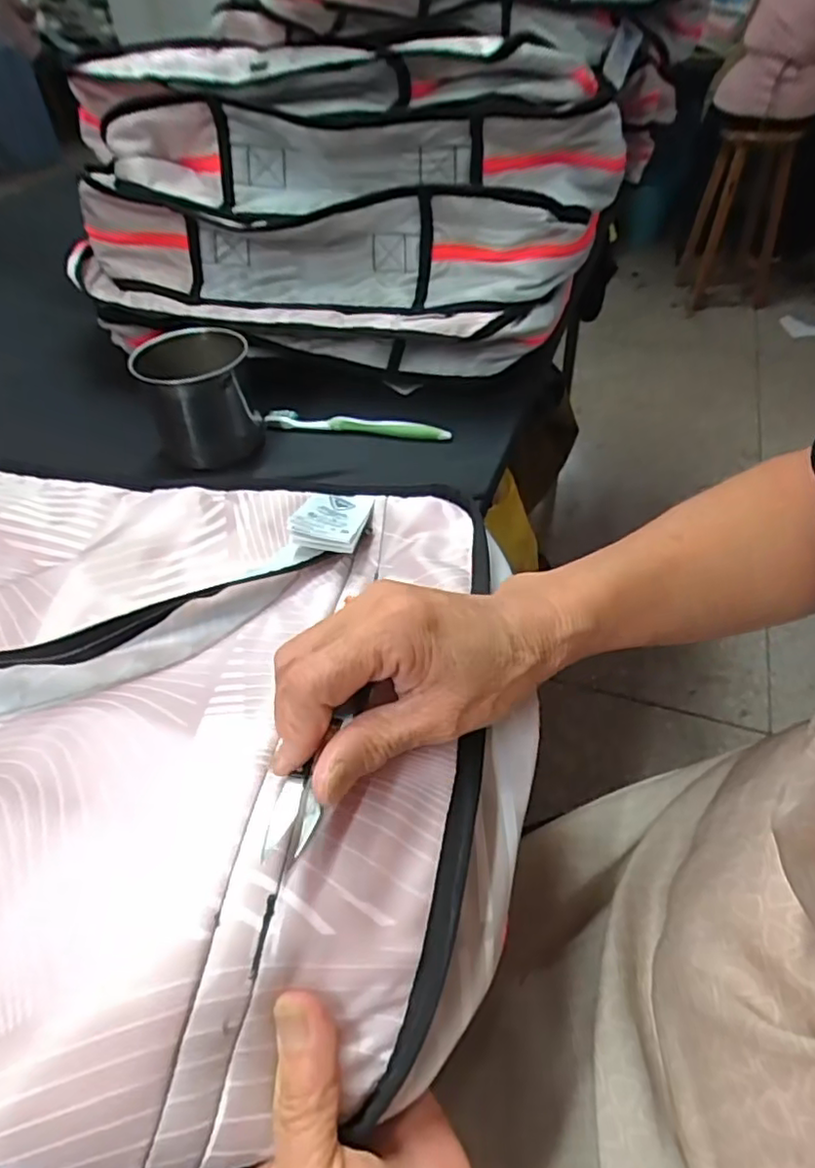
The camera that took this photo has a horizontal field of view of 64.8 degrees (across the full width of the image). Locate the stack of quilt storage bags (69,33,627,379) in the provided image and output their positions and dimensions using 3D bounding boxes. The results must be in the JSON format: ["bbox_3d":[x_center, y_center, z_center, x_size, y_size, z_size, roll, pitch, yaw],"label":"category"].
[{"bbox_3d":[-0.078,-0.388,0.666,0.533,0.223,0.269,13,47,16],"label":"stack of quilt storage bags"}]

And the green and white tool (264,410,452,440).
[{"bbox_3d":[-0.049,-0.156,0.626,0.180,0.018,0.010,6,46,9],"label":"green and white tool"}]

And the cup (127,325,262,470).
[{"bbox_3d":[-0.192,-0.175,0.603,0.093,0.097,0.101,-2,45,2],"label":"cup"}]

